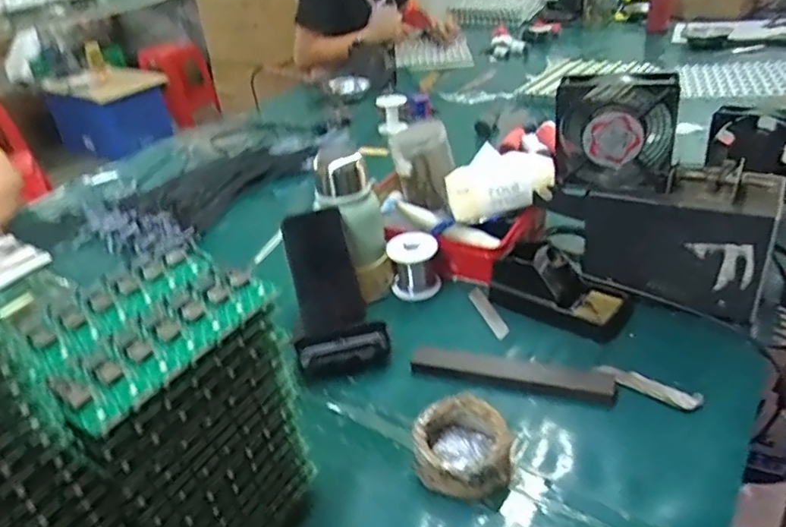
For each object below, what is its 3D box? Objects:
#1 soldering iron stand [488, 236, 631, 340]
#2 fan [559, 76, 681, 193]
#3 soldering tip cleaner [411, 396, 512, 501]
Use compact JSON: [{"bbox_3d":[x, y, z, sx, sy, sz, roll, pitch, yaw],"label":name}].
[{"bbox_3d":[0.201,0.022,0.712,0.156,0.075,0.075,18,40,36],"label":"soldering iron stand"},{"bbox_3d":[0.244,-0.144,0.657,0.123,0.119,0.032,7,34,22],"label":"fan"},{"bbox_3d":[0.062,0.167,0.541,0.083,0.043,0.087,-5,31,3],"label":"soldering tip cleaner"}]

